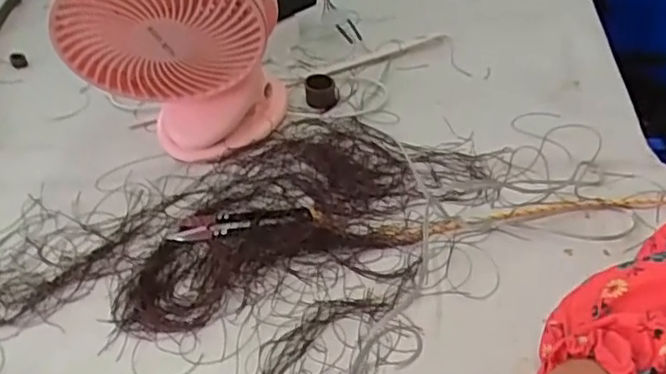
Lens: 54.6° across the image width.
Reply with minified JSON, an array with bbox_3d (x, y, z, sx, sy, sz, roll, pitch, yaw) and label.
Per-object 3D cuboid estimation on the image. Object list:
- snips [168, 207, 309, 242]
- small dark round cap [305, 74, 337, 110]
[{"bbox_3d":[-0.065,0.023,0.452,0.096,0.006,0.024,-4,42,0],"label":"snips"},{"bbox_3d":[-0.010,-0.082,0.550,0.025,0.020,0.023,-5,42,-1],"label":"small dark round cap"}]

